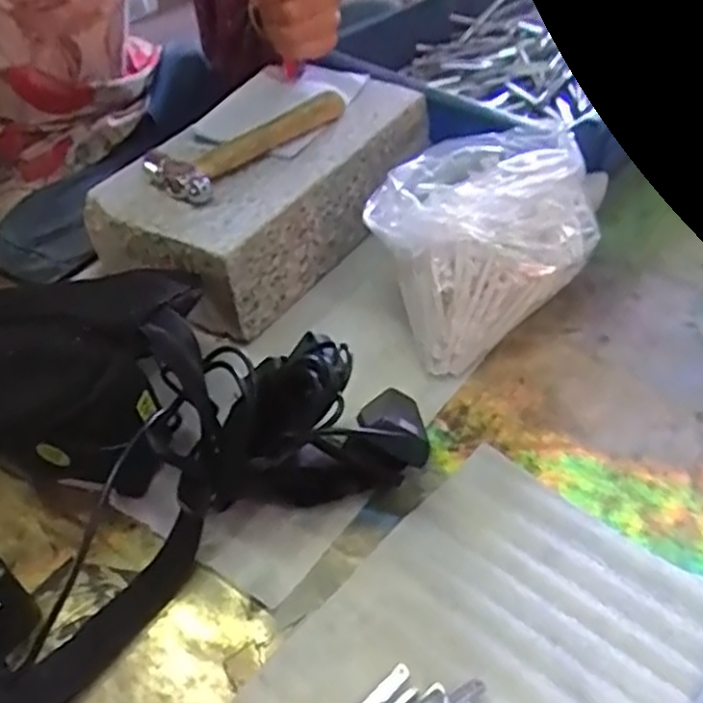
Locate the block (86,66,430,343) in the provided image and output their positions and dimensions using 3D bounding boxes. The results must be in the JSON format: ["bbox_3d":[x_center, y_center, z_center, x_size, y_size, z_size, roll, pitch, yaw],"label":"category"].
[{"bbox_3d":[-0.064,-0.127,0.560,0.134,0.081,0.242,24,52,28],"label":"block"}]

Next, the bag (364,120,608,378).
[{"bbox_3d":[0.088,-0.081,0.493,0.151,0.100,0.130,-24,47,-18],"label":"bag"}]

